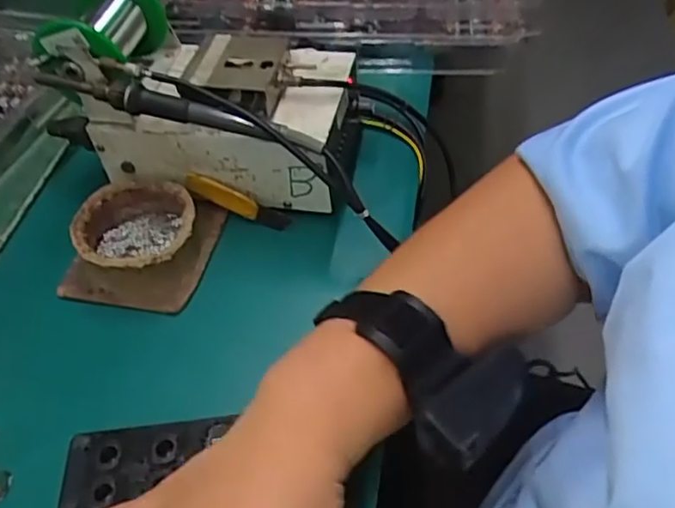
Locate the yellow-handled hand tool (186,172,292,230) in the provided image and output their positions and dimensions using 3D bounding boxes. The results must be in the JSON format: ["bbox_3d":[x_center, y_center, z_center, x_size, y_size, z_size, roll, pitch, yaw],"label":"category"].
[{"bbox_3d":[-0.073,-0.039,0.477,0.082,0.017,0.009,25,54,1],"label":"yellow-handled hand tool"}]

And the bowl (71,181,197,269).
[{"bbox_3d":[-0.140,-0.014,0.458,0.079,0.035,0.086,-3,49,4],"label":"bowl"}]

